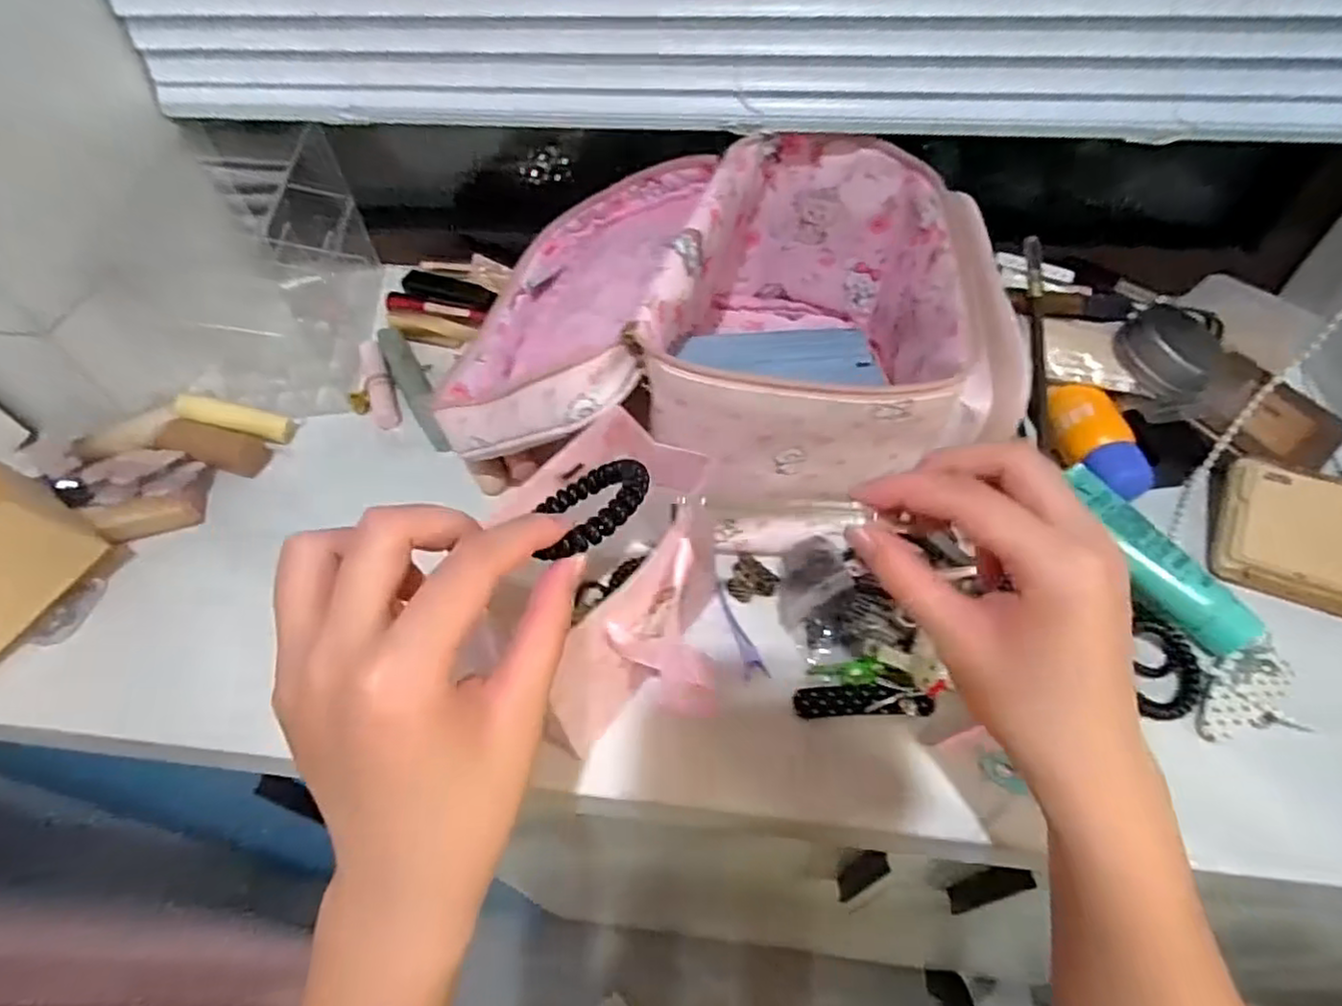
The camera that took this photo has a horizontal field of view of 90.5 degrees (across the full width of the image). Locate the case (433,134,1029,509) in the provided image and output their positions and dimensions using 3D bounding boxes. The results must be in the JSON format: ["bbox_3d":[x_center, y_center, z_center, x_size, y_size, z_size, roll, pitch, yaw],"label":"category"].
[{"bbox_3d":[0.022,-0.114,0.424,0.317,0.131,0.251,4,54,6],"label":"case"}]

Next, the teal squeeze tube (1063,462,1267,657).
[{"bbox_3d":[0.262,0.030,0.367,0.037,0.023,0.120,-24,56,-15],"label":"teal squeeze tube"}]

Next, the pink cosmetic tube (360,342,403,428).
[{"bbox_3d":[-0.217,-0.089,0.495,0.018,0.017,0.086,-19,55,-11],"label":"pink cosmetic tube"}]

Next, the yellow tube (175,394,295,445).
[{"bbox_3d":[-0.297,-0.058,0.454,0.070,0.013,0.019,15,51,-19],"label":"yellow tube"}]

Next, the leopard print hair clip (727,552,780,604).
[{"bbox_3d":[0.045,0.044,0.386,0.024,0.014,0.028,-37,60,-22],"label":"leopard print hair clip"}]

